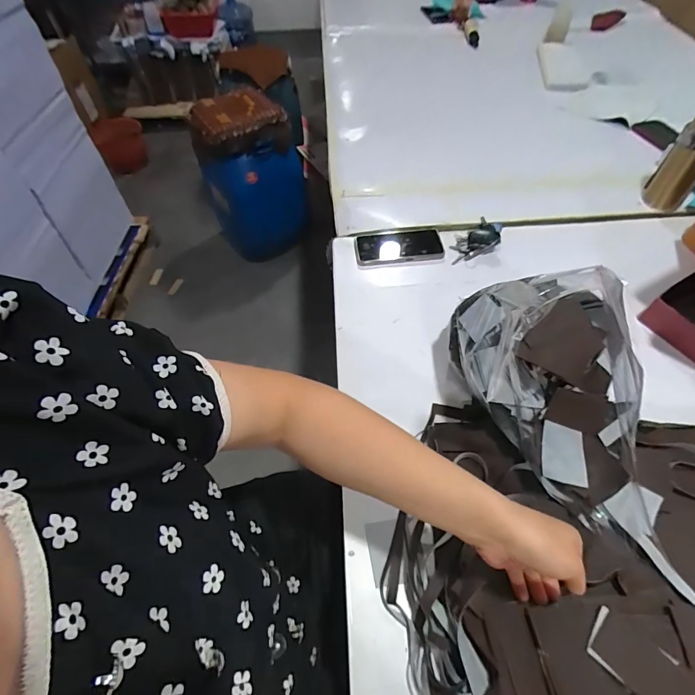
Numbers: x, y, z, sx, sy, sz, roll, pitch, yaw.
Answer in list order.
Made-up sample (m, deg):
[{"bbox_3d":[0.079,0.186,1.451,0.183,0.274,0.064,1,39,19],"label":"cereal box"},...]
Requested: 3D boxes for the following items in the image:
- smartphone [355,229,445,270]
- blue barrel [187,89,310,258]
[{"bbox_3d":[0.099,-0.195,0.767,0.165,0.014,0.089,-7,55,-4],"label":"smartphone"},{"bbox_3d":[-0.378,-0.657,1.634,0.360,0.625,0.316,-16,52,-8],"label":"blue barrel"}]

